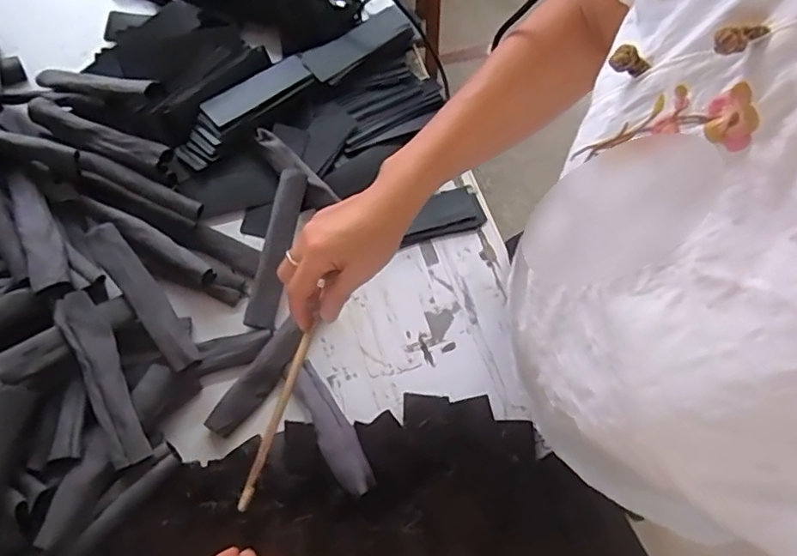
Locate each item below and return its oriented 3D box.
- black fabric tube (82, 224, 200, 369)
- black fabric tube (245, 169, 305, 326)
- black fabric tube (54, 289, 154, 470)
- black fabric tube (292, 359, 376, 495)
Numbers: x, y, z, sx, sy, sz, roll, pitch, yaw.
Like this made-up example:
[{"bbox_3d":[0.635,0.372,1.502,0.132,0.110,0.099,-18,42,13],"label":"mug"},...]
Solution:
[{"bbox_3d":[-0.273,0.017,0.632,0.037,0.013,0.188,-32,77,-32],"label":"black fabric tube"},{"bbox_3d":[-0.142,-0.037,0.689,0.032,0.023,0.191,12,80,1],"label":"black fabric tube"},{"bbox_3d":[-0.293,0.098,0.584,0.036,0.031,0.182,-27,72,-13],"label":"black fabric tube"},{"bbox_3d":[-0.069,0.147,0.589,0.035,0.021,0.177,-26,39,-13],"label":"black fabric tube"}]

